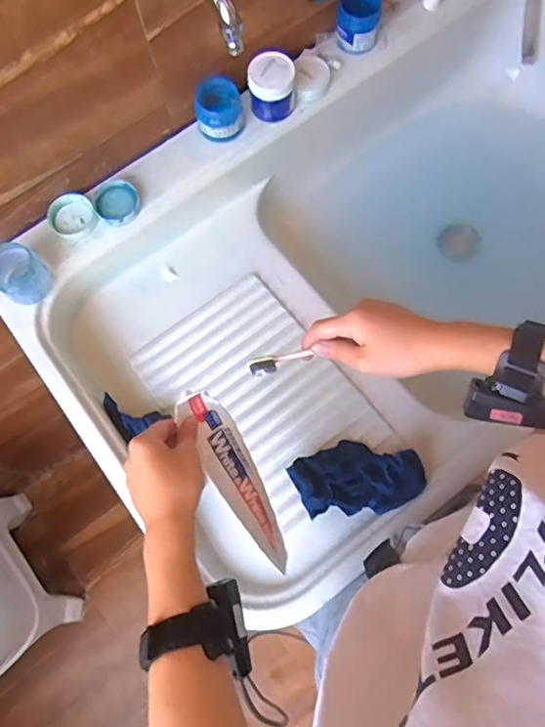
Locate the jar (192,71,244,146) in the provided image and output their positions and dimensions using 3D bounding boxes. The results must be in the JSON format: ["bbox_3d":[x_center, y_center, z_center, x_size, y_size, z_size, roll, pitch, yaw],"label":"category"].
[{"bbox_3d":[-0.067,-0.316,0.683,0.056,0.051,0.056,-1,73,2],"label":"jar"}]

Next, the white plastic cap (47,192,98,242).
[{"bbox_3d":[-0.247,-0.181,0.683,0.055,0.016,0.062,-44,77,-10],"label":"white plastic cap"}]

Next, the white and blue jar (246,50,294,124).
[{"bbox_3d":[-0.001,-0.349,0.691,0.056,0.058,0.060,-1,73,2],"label":"white and blue jar"}]

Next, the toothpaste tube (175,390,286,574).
[{"bbox_3d":[-0.035,0.110,0.531,0.042,0.032,0.184,-28,91,-6],"label":"toothpaste tube"}]

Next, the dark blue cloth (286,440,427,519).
[{"bbox_3d":[0.089,0.120,0.586,0.135,0.051,0.079,-10,73,-1],"label":"dark blue cloth"}]

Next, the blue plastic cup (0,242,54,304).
[{"bbox_3d":[-0.295,-0.105,0.640,0.059,0.044,0.055,-1,73,2],"label":"blue plastic cup"}]

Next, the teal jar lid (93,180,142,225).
[{"bbox_3d":[-0.194,-0.201,0.687,0.053,0.014,0.055,-39,76,-9],"label":"teal jar lid"}]

